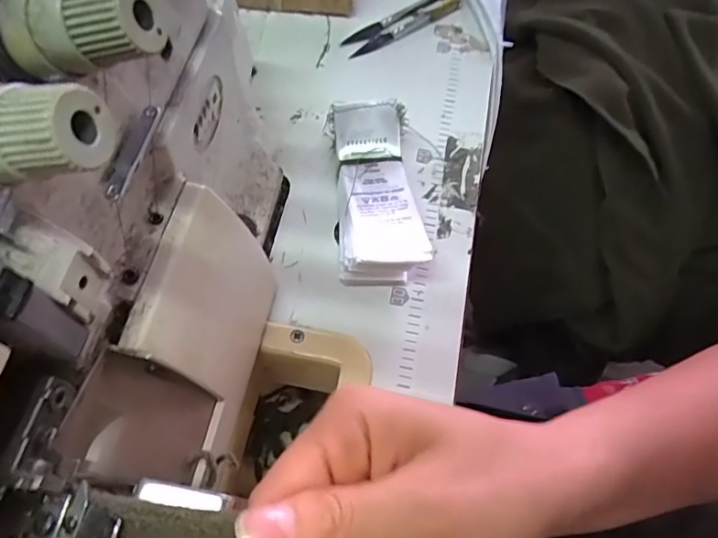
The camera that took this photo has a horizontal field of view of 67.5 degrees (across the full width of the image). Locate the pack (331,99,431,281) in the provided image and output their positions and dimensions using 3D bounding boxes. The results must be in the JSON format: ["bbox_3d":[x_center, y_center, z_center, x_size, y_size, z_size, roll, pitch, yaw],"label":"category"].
[{"bbox_3d":[0.011,-0.042,0.308,0.046,0.043,0.100,-3,63,0],"label":"pack"}]

